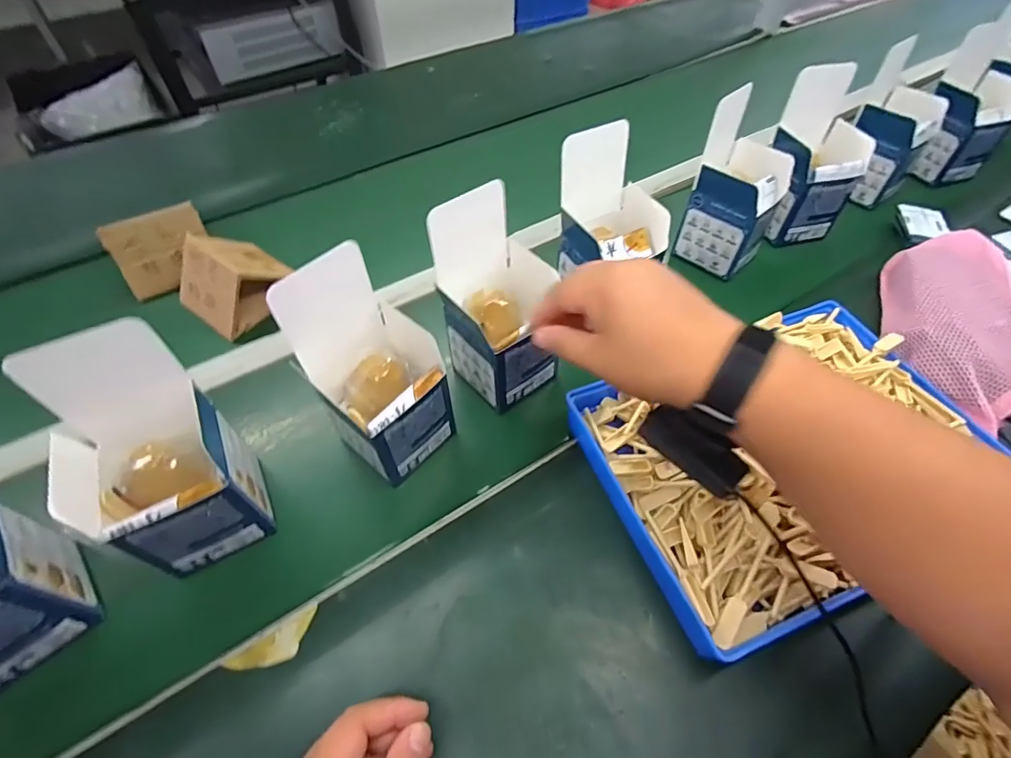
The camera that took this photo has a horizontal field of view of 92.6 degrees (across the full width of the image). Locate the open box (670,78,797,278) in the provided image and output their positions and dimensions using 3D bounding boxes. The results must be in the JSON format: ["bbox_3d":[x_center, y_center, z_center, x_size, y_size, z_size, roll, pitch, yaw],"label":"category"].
[{"bbox_3d":[0.271,-0.220,0.559,0.087,0.170,0.096,34,62,25],"label":"open box"}]

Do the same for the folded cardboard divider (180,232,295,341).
[{"bbox_3d":[-0.311,-0.119,0.550,0.092,0.069,0.105,30,60,24],"label":"folded cardboard divider"}]

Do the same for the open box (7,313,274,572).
[{"bbox_3d":[-0.251,0.060,0.348,0.097,0.172,0.090,-26,56,-16],"label":"open box"}]

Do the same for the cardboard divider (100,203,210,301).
[{"bbox_3d":[-0.403,-0.152,0.574,0.010,0.084,0.103,20,46,37],"label":"cardboard divider"}]

